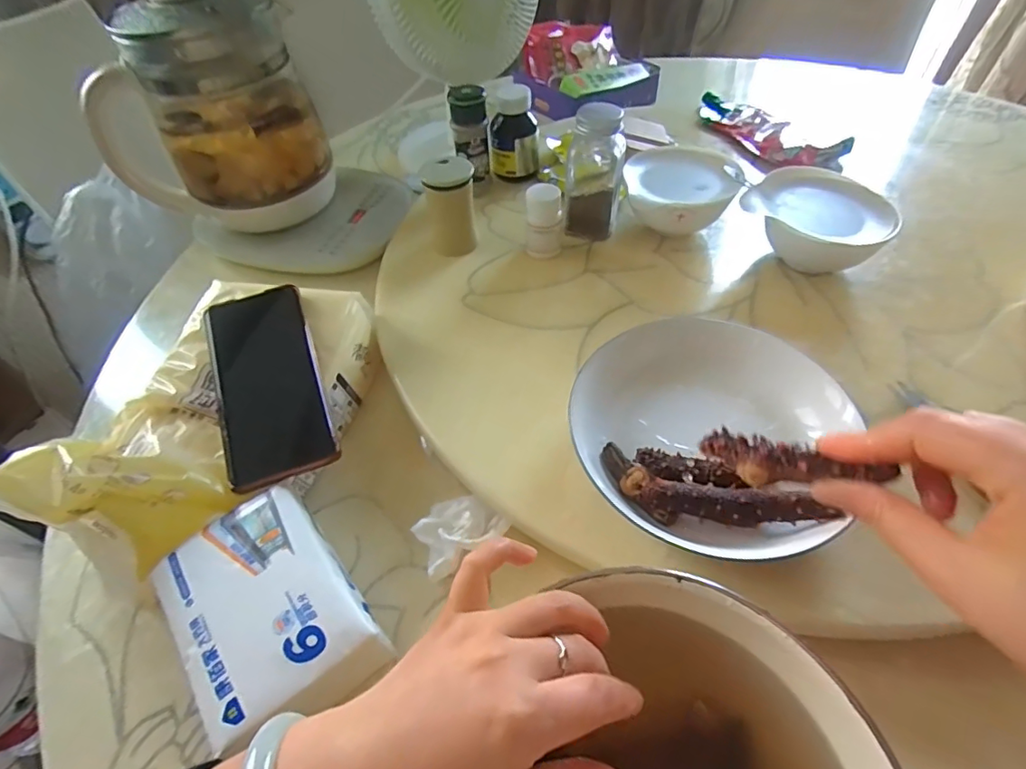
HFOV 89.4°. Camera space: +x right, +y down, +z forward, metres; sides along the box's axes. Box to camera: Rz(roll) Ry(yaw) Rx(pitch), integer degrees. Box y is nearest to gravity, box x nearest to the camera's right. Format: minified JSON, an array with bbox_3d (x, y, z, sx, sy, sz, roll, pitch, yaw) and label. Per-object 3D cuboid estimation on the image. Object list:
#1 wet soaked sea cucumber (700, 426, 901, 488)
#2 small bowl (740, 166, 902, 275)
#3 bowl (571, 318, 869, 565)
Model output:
[{"bbox_3d":[0.130,0.037,0.244,0.078,0.018,0.018,8,49,36],"label":"wet soaked sea cucumber"},{"bbox_3d":[0.277,-0.144,0.484,0.124,0.065,0.096,24,55,20],"label":"small bowl"},{"bbox_3d":[0.122,0.032,0.347,0.166,0.059,0.156,-1,50,1],"label":"bowl"}]

